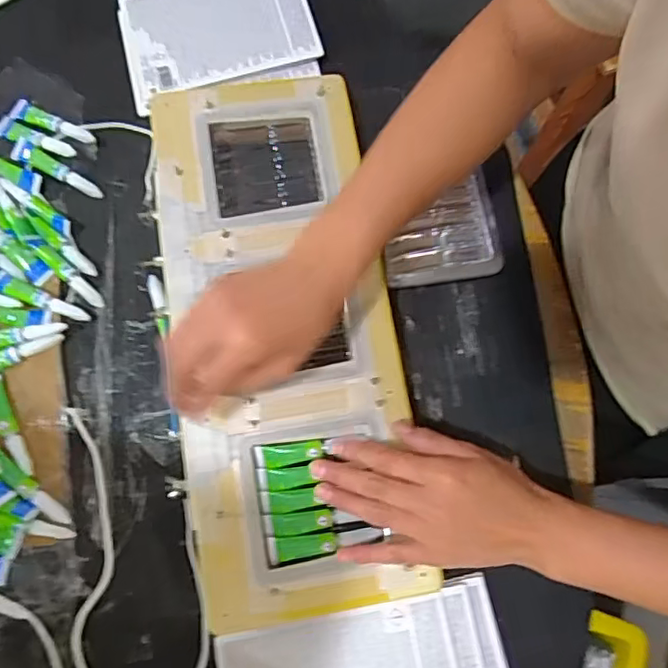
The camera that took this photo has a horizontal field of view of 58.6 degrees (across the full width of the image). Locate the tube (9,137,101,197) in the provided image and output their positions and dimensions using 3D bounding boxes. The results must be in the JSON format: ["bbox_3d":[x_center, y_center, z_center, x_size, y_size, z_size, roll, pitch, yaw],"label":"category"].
[{"bbox_3d":[-0.241,-0.141,0.514,0.082,0.010,0.018,32,77,6],"label":"tube"}]

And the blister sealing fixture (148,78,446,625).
[{"bbox_3d":[-0.045,-0.009,0.464,0.166,0.022,0.421,-6,76,-3],"label":"blister sealing fixture"}]

